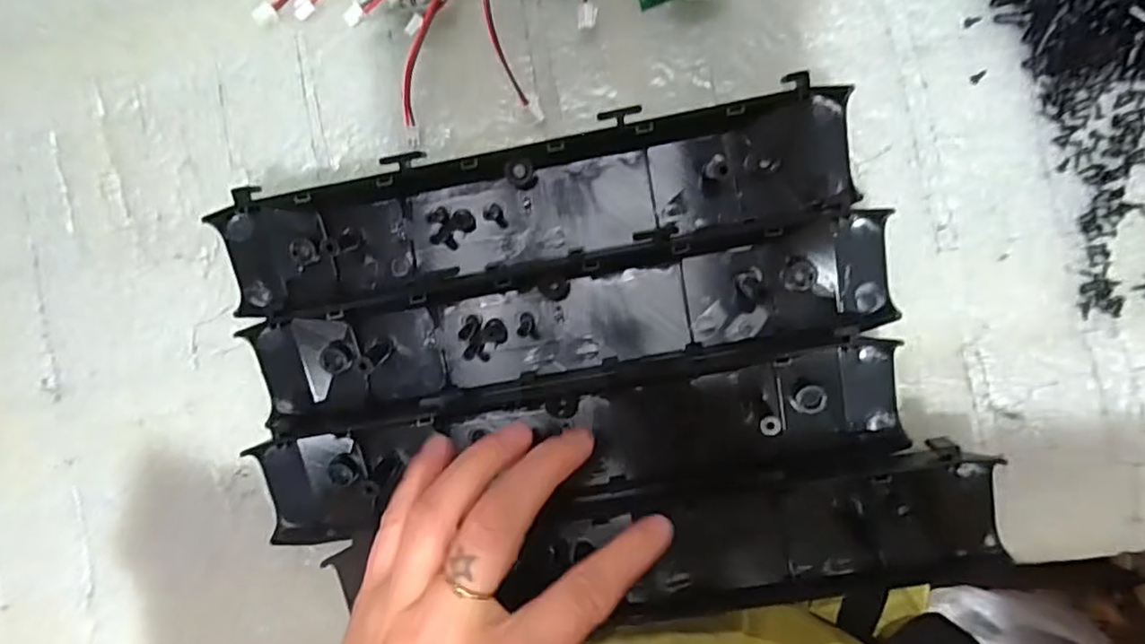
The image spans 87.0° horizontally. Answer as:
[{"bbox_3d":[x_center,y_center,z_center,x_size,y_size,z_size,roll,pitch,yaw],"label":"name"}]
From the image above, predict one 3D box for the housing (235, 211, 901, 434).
[{"bbox_3d":[-0.003,0.001,0.257,0.270,0.022,0.053,-11,89,4],"label":"housing"}]

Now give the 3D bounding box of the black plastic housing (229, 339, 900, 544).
[{"bbox_3d":[0.001,0.055,0.261,0.276,0.027,0.053,-8,89,2],"label":"black plastic housing"}]

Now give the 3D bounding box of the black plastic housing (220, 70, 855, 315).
[{"bbox_3d":[-0.018,-0.051,0.259,0.269,0.023,0.051,-11,89,4],"label":"black plastic housing"}]

